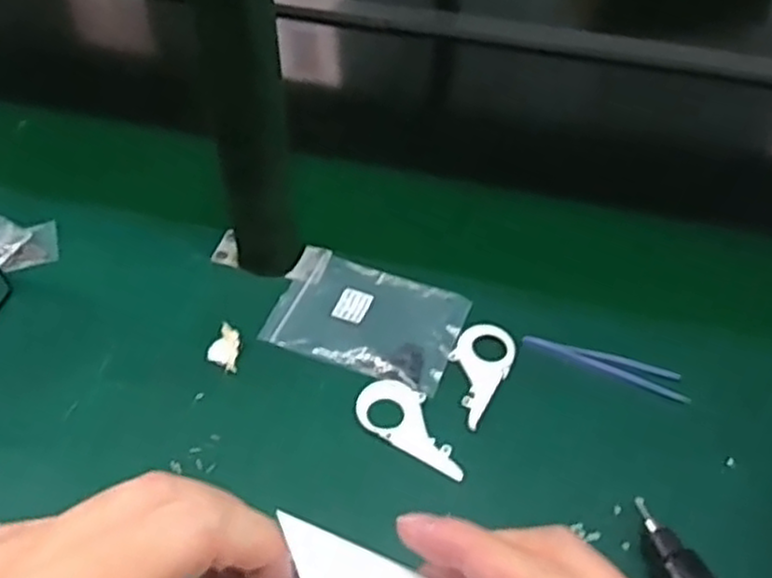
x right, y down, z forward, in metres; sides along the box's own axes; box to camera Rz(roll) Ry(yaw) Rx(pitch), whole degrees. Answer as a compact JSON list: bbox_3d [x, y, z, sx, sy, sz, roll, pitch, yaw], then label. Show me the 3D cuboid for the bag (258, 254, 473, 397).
[{"bbox_3d":[-0.014,0.022,0.603,0.148,0.005,0.105,18,51,13],"label":"bag"}]

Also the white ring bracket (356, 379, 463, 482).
[{"bbox_3d":[0.022,0.098,0.537,0.092,0.004,0.049,24,53,18],"label":"white ring bracket"}]

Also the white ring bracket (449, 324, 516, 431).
[{"bbox_3d":[0.069,0.063,0.569,0.045,0.009,0.088,24,53,18],"label":"white ring bracket"}]

